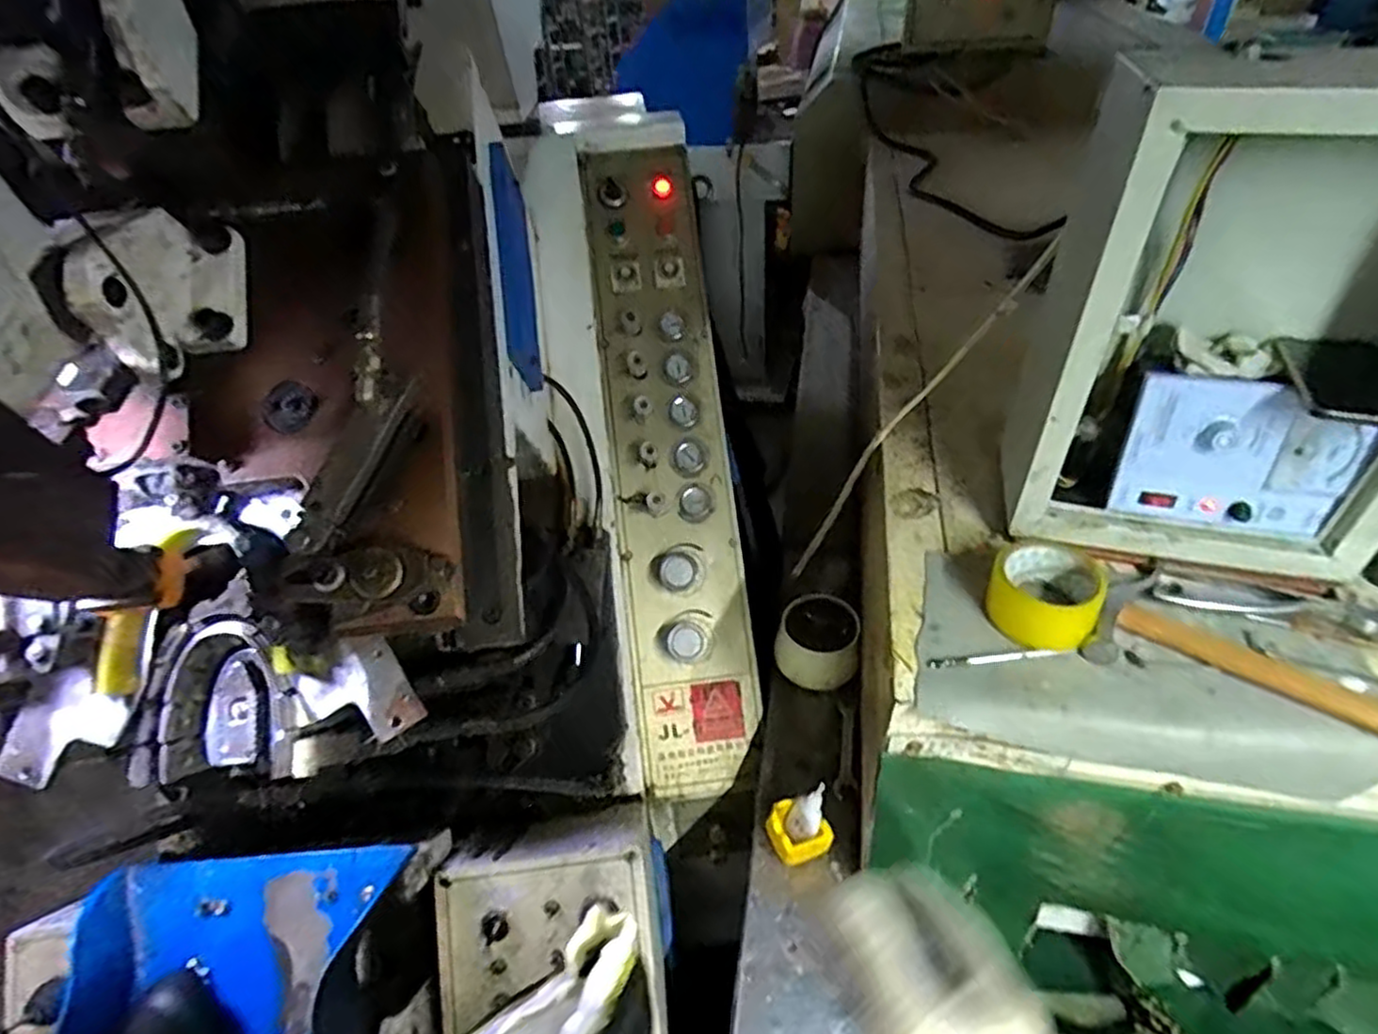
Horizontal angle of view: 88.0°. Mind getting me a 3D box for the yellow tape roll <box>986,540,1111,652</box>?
[{"bbox_3d":[0.324,0.069,0.649,0.089,0.046,0.094,-3,39,2],"label":"yellow tape roll"}]

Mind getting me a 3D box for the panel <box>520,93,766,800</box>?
[{"bbox_3d":[-0.060,-0.155,1.088,0.260,0.124,1.117,-9,81,-5],"label":"panel"}]

